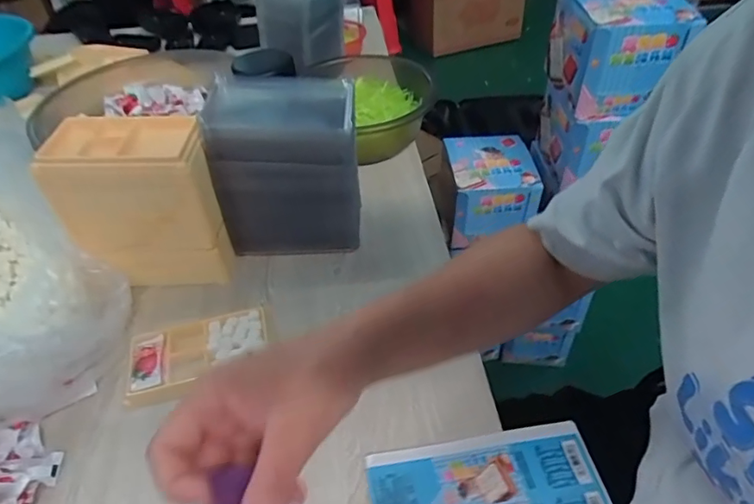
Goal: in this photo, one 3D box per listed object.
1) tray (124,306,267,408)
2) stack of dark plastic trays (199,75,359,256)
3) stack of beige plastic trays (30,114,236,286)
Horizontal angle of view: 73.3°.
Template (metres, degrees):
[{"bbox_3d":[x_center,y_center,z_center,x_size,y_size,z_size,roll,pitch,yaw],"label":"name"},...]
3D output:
[{"bbox_3d":[-0.165,0.094,0.471,0.125,0.014,0.071,-14,44,-12],"label":"tray"},{"bbox_3d":[-0.096,-0.089,0.551,0.143,0.170,0.101,-3,43,-1],"label":"stack of dark plastic trays"},{"bbox_3d":[-0.229,-0.044,0.514,0.137,0.158,0.079,-4,43,-2],"label":"stack of beige plastic trays"}]

